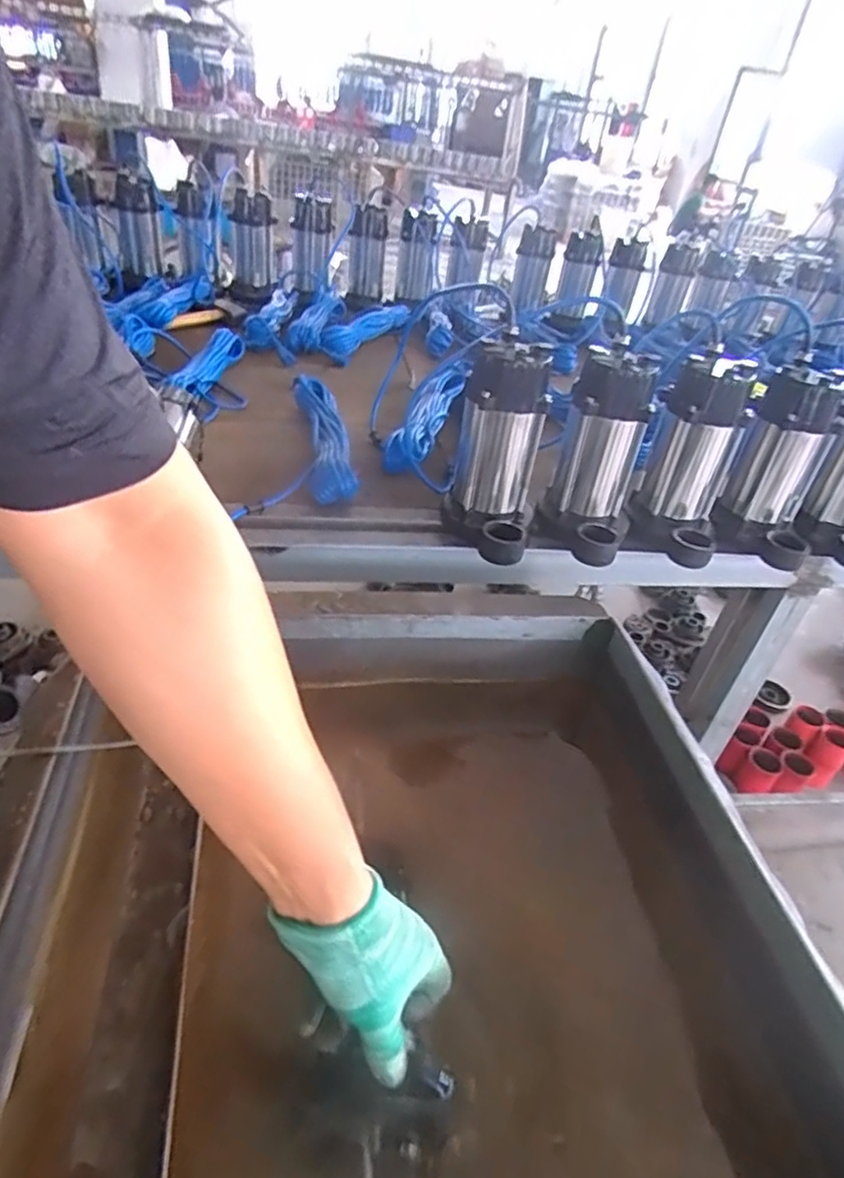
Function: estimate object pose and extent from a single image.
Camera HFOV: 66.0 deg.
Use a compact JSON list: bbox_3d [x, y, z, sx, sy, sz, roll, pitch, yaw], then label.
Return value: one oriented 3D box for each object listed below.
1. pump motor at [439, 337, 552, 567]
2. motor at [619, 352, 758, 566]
[{"bbox_3d":[0.087,-0.164,0.799,0.108,0.235,0.148,12,36,3],"label":"pump motor"},{"bbox_3d":[0.358,-0.174,0.860,0.111,0.234,0.162,18,37,11],"label":"motor"}]

